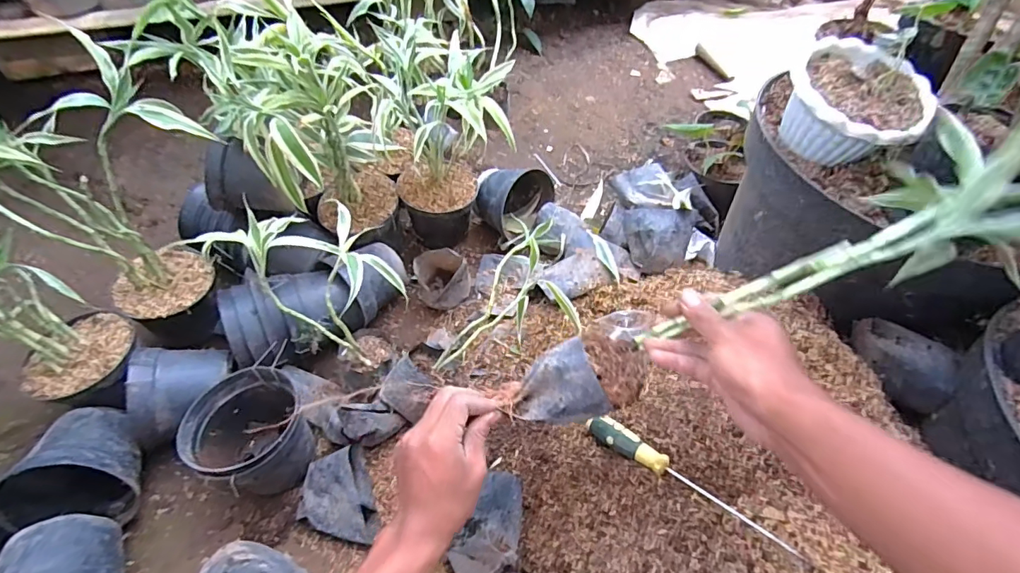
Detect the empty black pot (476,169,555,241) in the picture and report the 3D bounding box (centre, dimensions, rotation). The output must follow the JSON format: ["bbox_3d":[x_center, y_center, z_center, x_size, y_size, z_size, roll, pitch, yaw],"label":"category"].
[{"bbox_3d":[0.007,-0.146,0.833,0.129,0.133,0.090,-33,63,-25],"label":"empty black pot"}]

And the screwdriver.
[{"bbox_3d":[0.175,0.196,0.498,0.229,0.027,0.026,27,54,35],"label":"screwdriver"}]

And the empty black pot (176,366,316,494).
[{"bbox_3d":[-0.307,0.176,0.583,0.126,0.107,0.136,2,53,-3],"label":"empty black pot"}]

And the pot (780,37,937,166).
[{"bbox_3d":[0.364,-0.189,0.524,0.126,0.075,0.139,36,59,20],"label":"pot"}]

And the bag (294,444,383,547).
[{"bbox_3d":[-0.200,0.252,0.560,0.085,0.076,0.096,-14,56,-15],"label":"bag"}]

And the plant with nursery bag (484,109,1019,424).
[{"bbox_3d":[0.211,0.011,0.420,0.471,0.115,0.100,-27,56,10],"label":"plant with nursery bag"}]

